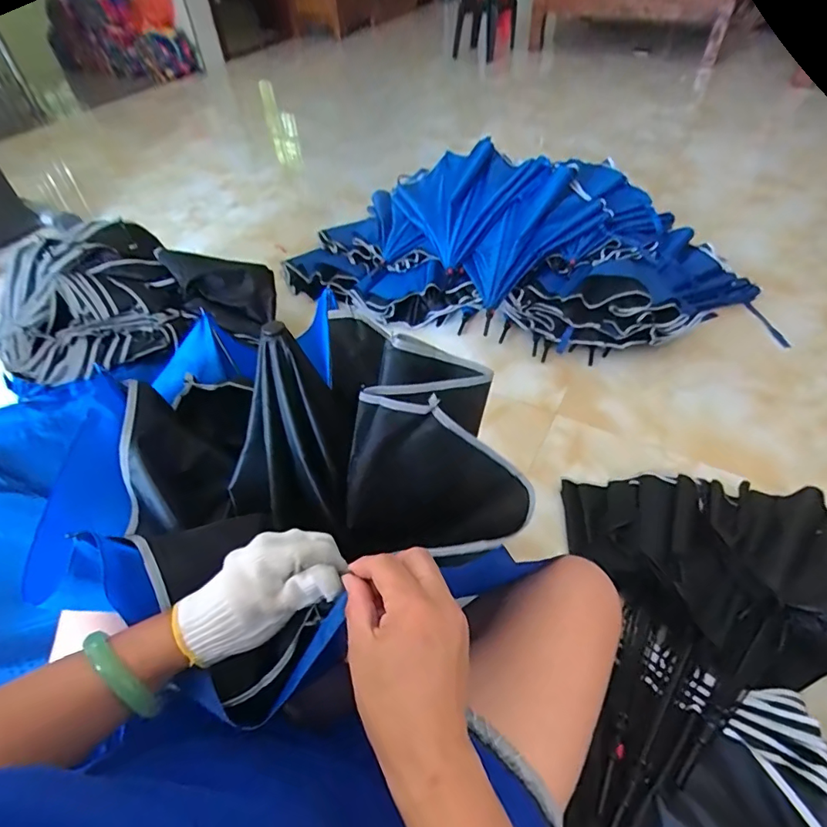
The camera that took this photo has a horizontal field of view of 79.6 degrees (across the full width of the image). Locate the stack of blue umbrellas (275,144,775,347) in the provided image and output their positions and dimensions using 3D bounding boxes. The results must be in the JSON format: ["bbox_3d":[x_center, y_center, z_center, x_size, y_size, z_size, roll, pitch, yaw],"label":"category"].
[{"bbox_3d":[0.298,-0.515,1.493,1.393,0.301,0.564,11,50,14],"label":"stack of blue umbrellas"}]

